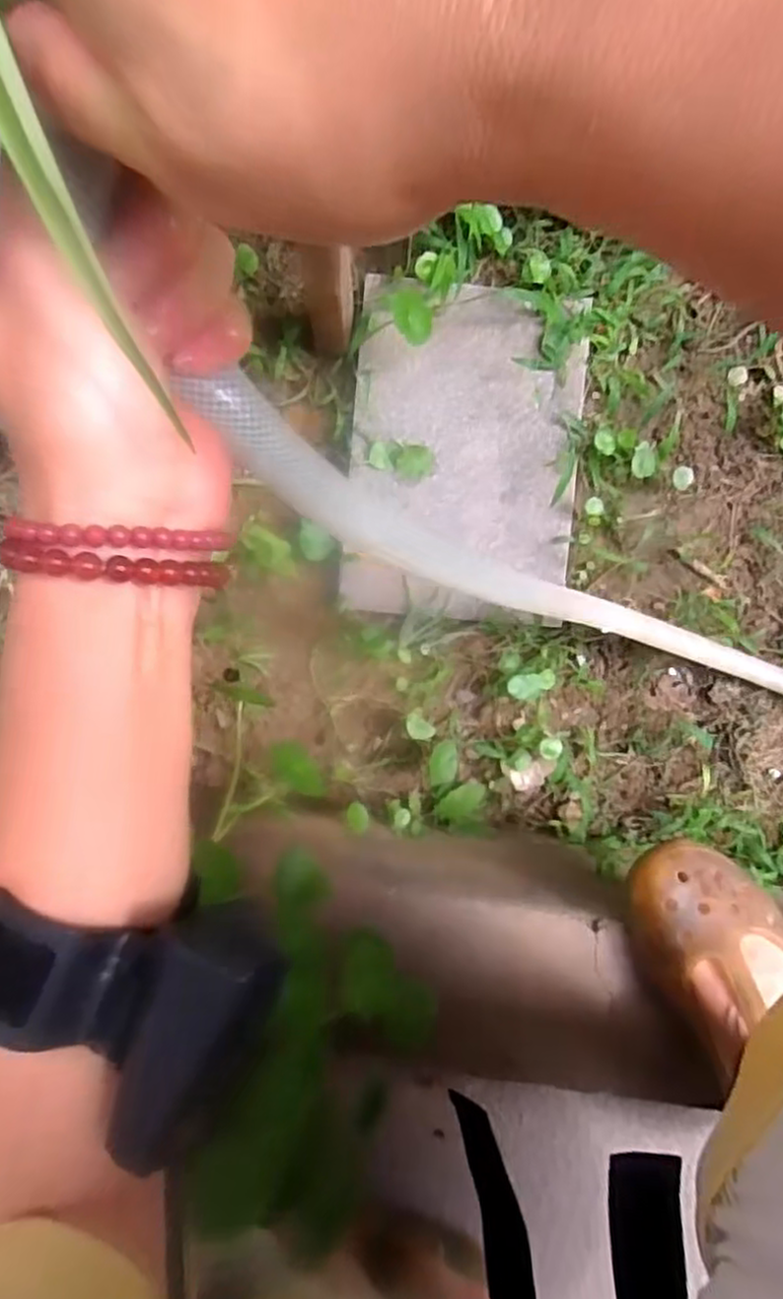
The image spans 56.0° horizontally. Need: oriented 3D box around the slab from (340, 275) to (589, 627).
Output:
[{"bbox_3d":[0.066,-0.171,0.661,0.202,0.033,0.284,4,94,-1],"label":"slab"}]

